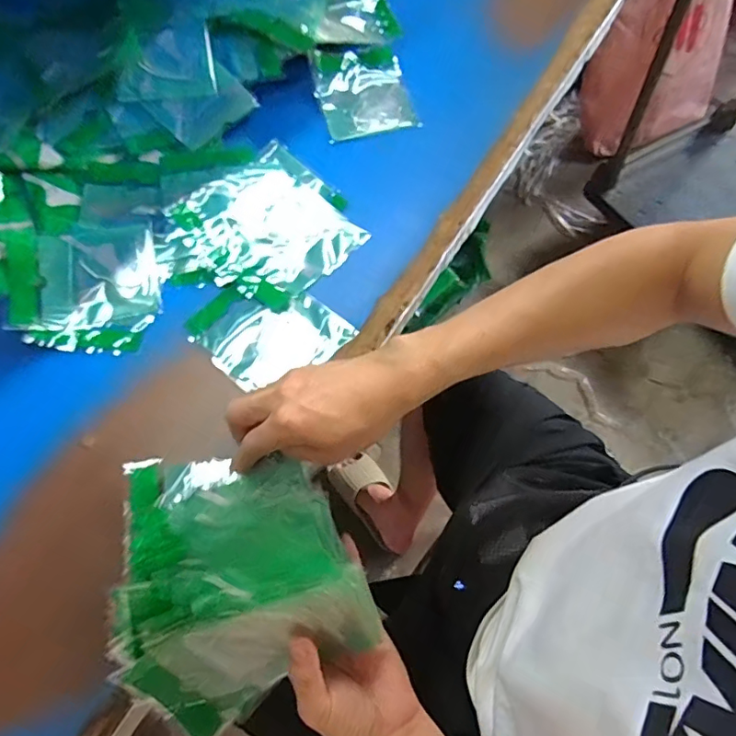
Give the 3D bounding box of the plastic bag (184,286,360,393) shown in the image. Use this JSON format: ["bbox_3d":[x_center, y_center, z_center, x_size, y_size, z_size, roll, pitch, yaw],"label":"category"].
[{"bbox_3d":[-0.095,-0.035,0.488,0.126,0.008,0.108,39,72,17],"label":"plastic bag"}]

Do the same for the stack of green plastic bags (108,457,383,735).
[{"bbox_3d":[-0.098,0.150,0.380,0.167,0.082,0.174,-23,71,-11],"label":"stack of green plastic bags"}]

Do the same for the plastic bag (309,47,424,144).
[{"bbox_3d":[-0.007,-0.333,0.626,0.105,0.019,0.141,-11,66,-3],"label":"plastic bag"}]

